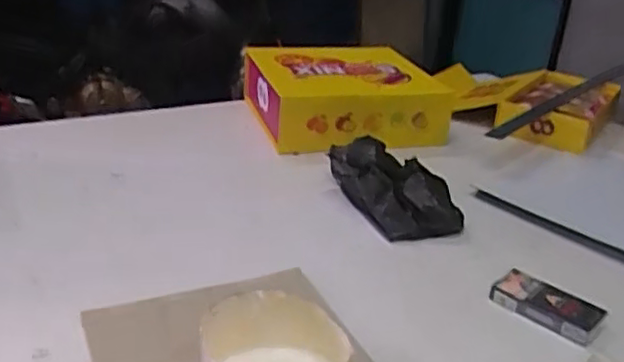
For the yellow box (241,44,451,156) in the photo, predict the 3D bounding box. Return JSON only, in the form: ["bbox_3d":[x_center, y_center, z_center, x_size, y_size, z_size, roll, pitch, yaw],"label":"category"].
[{"bbox_3d":[0.041,-0.138,1.047,0.265,0.094,0.270,-5,26,-18],"label":"yellow box"}]

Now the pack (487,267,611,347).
[{"bbox_3d":[0.224,0.118,0.614,0.097,0.016,0.049,25,32,38],"label":"pack"}]

